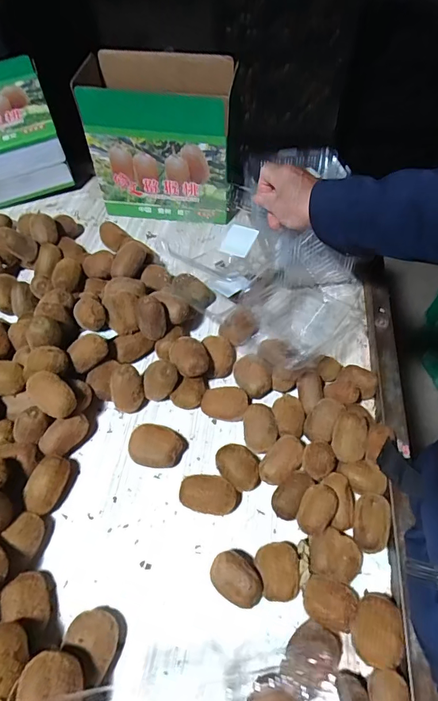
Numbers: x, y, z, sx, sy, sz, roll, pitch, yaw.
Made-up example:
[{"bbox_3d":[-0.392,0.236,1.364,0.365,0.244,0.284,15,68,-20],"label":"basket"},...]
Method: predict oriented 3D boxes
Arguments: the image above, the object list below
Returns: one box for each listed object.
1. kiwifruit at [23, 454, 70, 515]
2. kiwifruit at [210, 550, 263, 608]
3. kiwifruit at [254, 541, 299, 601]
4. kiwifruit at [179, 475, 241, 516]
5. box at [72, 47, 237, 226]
[{"bbox_3d":[-0.199,0.159,0.495,0.038,0.038,0.067,10,55,6],"label":"kiwifruit"},{"bbox_3d":[0.018,0.235,0.431,0.054,0.036,0.039,29,59,18],"label":"kiwifruit"},{"bbox_3d":[0.061,0.229,0.439,0.041,0.033,0.056,-3,54,-3],"label":"kiwifruit"},{"bbox_3d":[-0.010,0.164,0.483,0.068,0.035,0.045,10,55,6],"label":"kiwifruit"},{"bbox_3d":[-0.096,-0.360,0.733,0.246,0.223,0.131,9,54,6],"label":"box"}]

